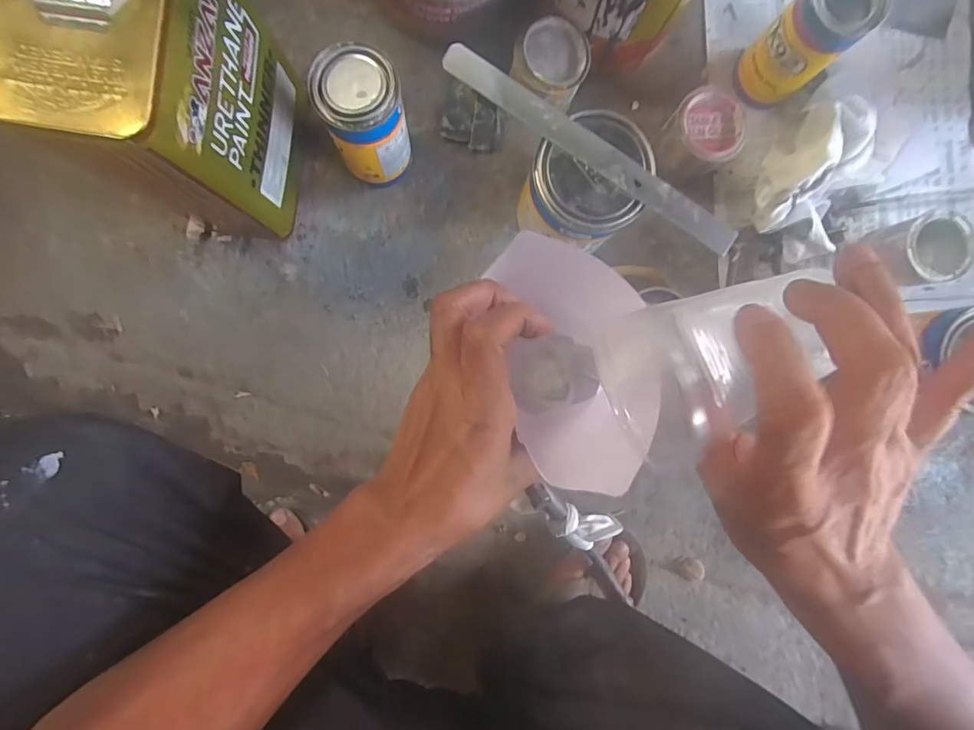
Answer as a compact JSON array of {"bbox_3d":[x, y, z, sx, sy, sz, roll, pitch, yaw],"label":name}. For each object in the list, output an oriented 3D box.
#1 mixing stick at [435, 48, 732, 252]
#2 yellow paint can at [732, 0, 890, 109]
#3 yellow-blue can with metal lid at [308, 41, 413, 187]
[{"bbox_3d":[0.089,-0.182,0.408,0.286,0.006,0.026,34,94,-3],"label":"mixing stick"},{"bbox_3d":[0.320,-0.329,0.488,0.063,0.136,0.071,-39,94,-2],"label":"yellow paint can"},{"bbox_3d":[-0.114,-0.229,0.457,0.069,0.143,0.070,0,92,-4],"label":"yellow-blue can with metal lid"}]

